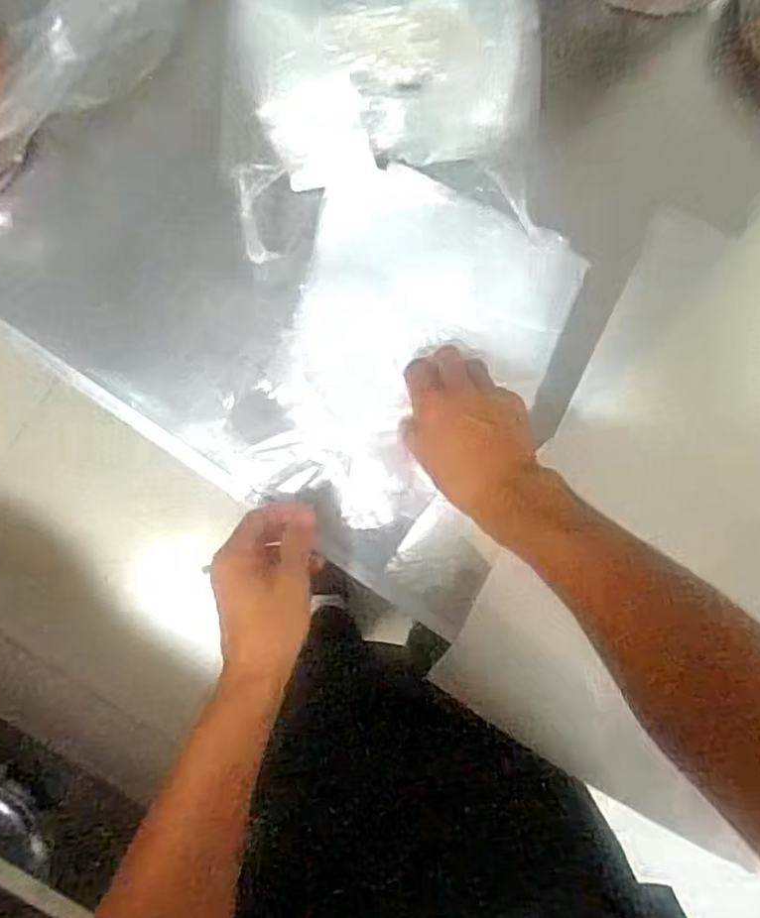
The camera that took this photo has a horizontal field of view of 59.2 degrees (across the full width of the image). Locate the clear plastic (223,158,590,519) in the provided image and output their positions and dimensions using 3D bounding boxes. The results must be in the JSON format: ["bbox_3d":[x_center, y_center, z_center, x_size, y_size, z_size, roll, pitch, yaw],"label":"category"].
[{"bbox_3d":[0.032,-0.082,0.565,0.222,0.018,0.286,20,89,-6],"label":"clear plastic"}]

